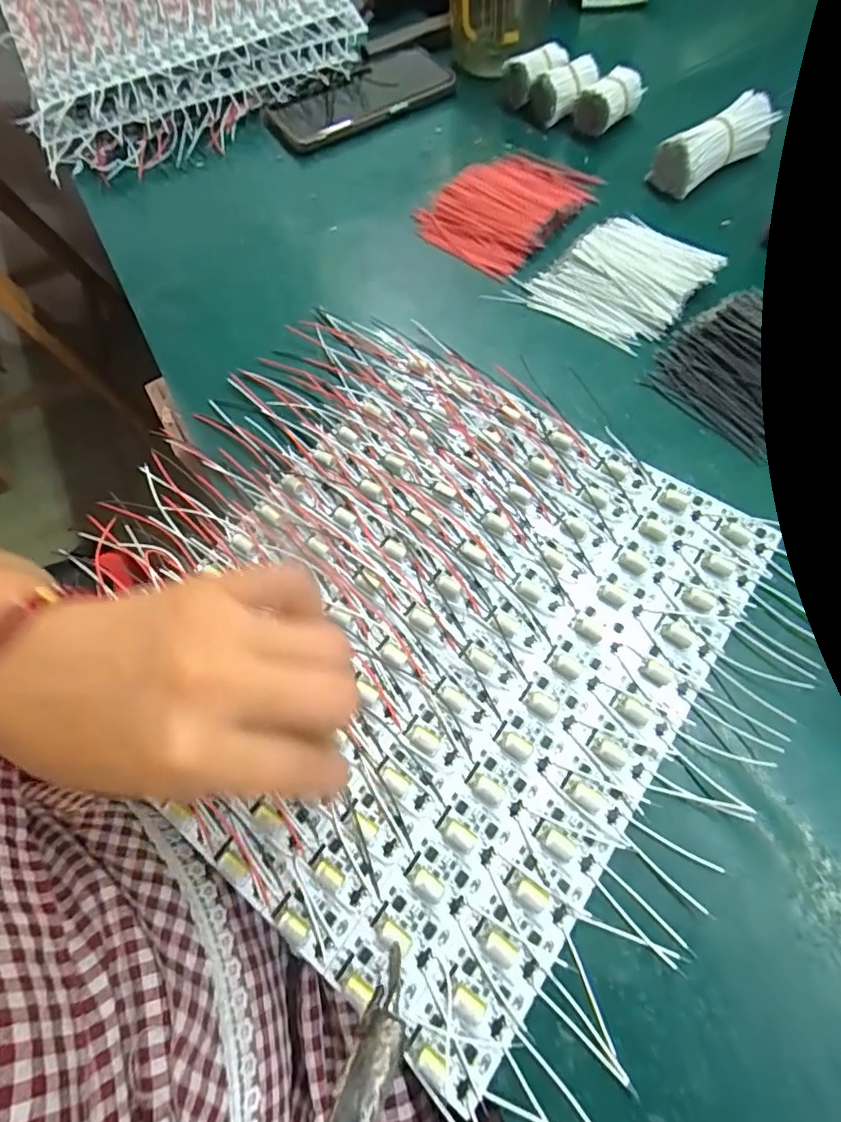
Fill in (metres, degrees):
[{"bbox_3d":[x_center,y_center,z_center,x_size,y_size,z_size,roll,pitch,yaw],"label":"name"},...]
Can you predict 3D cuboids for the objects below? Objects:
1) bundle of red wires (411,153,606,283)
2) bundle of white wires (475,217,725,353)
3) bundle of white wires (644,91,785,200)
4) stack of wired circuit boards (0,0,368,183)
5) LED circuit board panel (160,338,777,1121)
[{"bbox_3d":[0.067,-0.271,0.405,0.092,0.016,0.129,39,73,18],"label":"bundle of red wires"},{"bbox_3d":[0.128,-0.191,0.361,0.102,0.017,0.102,41,74,19],"label":"bundle of white wires"},{"bbox_3d":[0.220,-0.310,0.400,0.089,0.036,0.033,-29,68,-10],"label":"bundle of white wires"},{"bbox_3d":[-0.234,-0.536,0.532,0.312,0.062,0.358,-20,66,-2],"label":"stack of wired circuit boards"},{"bbox_3d":[-0.006,0.022,0.276,0.274,0.007,0.284,33,71,16],"label":"LED circuit board panel"}]

